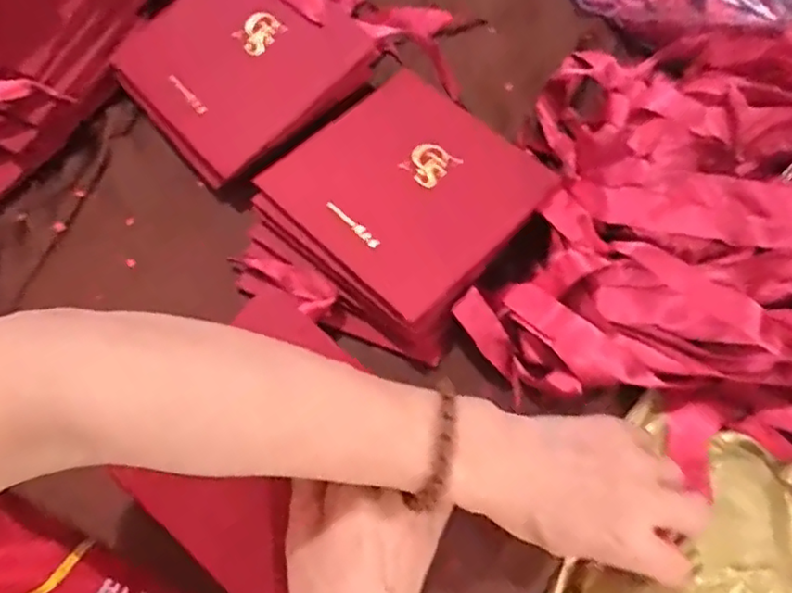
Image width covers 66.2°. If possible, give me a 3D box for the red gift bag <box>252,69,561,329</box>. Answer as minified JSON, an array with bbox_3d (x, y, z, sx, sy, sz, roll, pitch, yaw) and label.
[{"bbox_3d":[0.008,-0.072,0.387,0.133,0.014,0.141,-42,71,-15],"label":"red gift bag"}]

